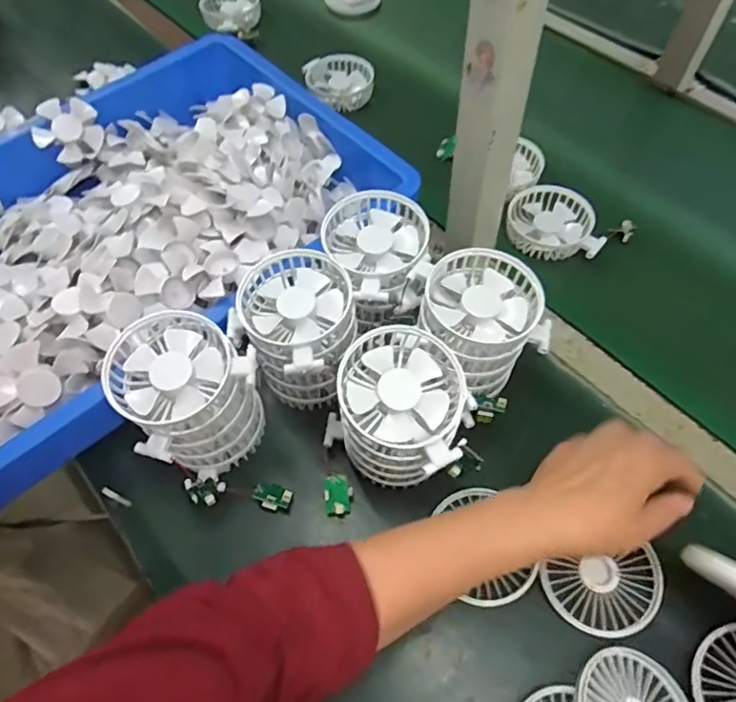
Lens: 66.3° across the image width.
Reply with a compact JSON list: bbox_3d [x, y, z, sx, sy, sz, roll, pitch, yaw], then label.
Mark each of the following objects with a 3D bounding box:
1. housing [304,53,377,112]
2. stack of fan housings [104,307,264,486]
[{"bbox_3d":[-0.041,-0.369,0.767,0.073,0.040,0.088,-30,62,-17],"label":"housing"},{"bbox_3d":[-0.143,0.034,0.461,0.104,0.112,0.102,-29,62,-17],"label":"stack of fan housings"}]

